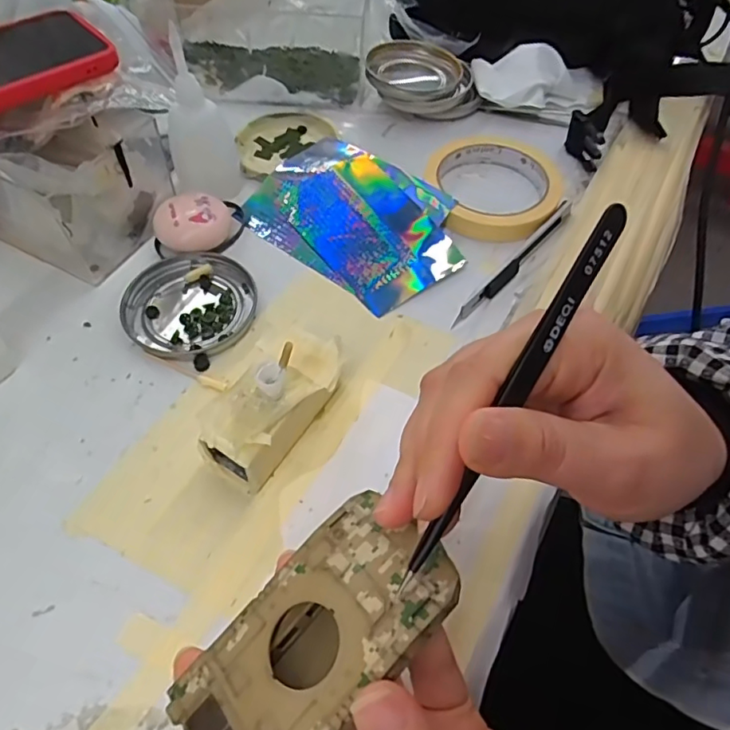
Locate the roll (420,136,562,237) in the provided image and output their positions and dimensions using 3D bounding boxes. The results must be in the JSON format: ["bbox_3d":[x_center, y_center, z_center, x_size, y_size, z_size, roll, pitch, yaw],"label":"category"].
[{"bbox_3d":[0.096,-0.130,0.400,0.093,0.017,0.096,0,56,0],"label":"roll"}]

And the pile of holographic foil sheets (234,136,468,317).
[{"bbox_3d":[-0.005,-0.105,0.382,0.152,0.016,0.104,34,62,20],"label":"pile of holographic foil sheets"}]

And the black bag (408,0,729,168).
[{"bbox_3d":[0.188,-0.317,0.483,0.195,0.093,0.294,-22,59,-14],"label":"black bag"}]

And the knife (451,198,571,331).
[{"bbox_3d":[0.101,-0.069,0.363,0.009,0.013,0.134,35,63,21],"label":"knife"}]

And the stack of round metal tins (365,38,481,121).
[{"bbox_3d":[0.048,-0.240,0.464,0.092,0.030,0.081,4,56,2],"label":"stack of round metal tins"}]

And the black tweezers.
[{"bbox_3d":[0.043,0.011,0.166,0.008,0.009,0.129,31,97,17],"label":"black tweezers"}]

